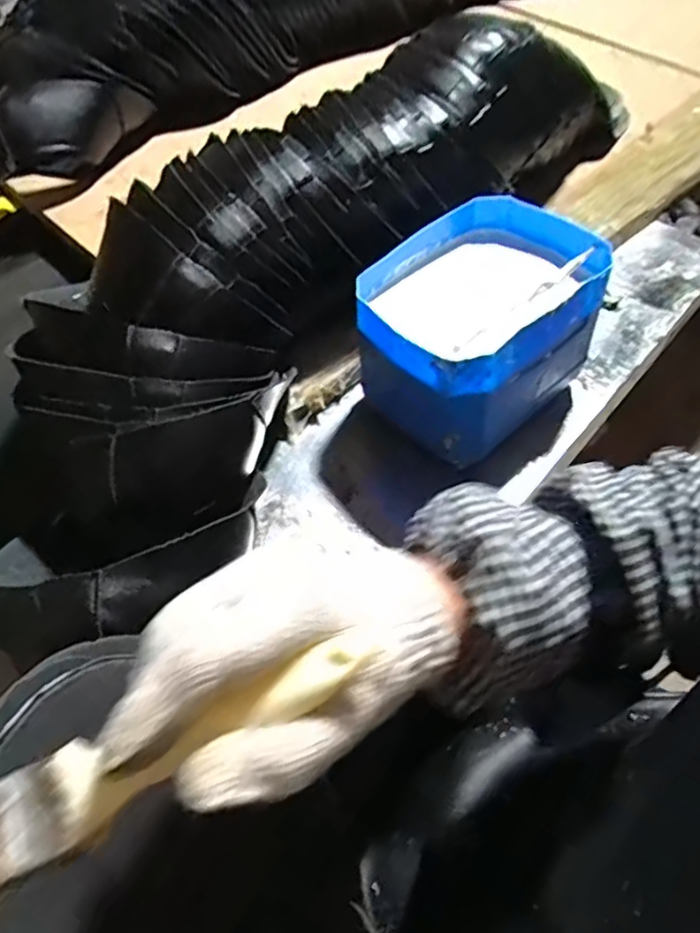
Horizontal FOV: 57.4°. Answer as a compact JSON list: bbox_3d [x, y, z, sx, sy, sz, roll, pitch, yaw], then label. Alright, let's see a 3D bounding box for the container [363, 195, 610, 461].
[{"bbox_3d":[0.106,-0.118,0.537,0.153,0.110,0.197,38,64,24],"label":"container"}]

